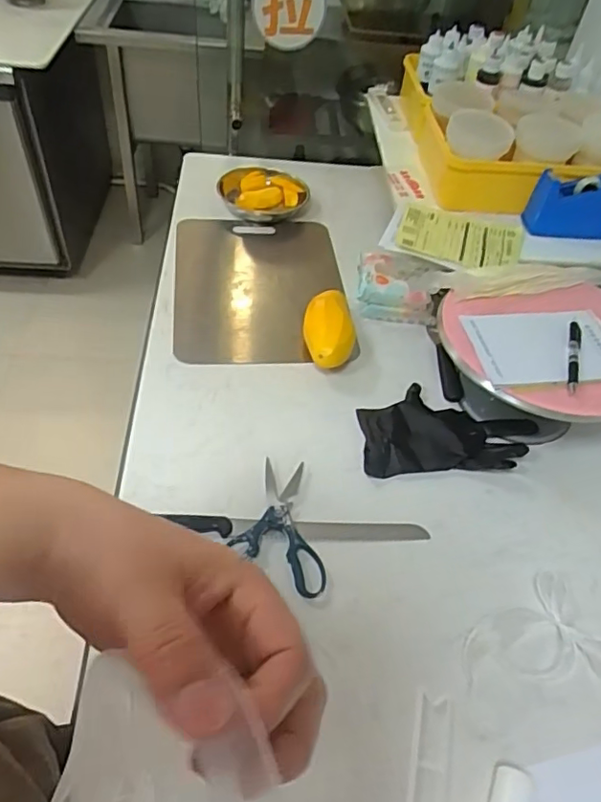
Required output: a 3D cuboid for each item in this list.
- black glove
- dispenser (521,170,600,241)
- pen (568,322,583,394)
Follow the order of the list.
[{"bbox_3d":[0.206,0.038,0.797,0.244,0.022,0.142,-1,49,-5],"label":"black glove"},{"bbox_3d":[0.421,-0.301,0.878,0.138,0.083,0.045,3,50,-5],"label":"dispenser"},{"bbox_3d":[0.344,-0.055,0.713,0.014,0.012,0.136,19,50,9],"label":"pen"}]

